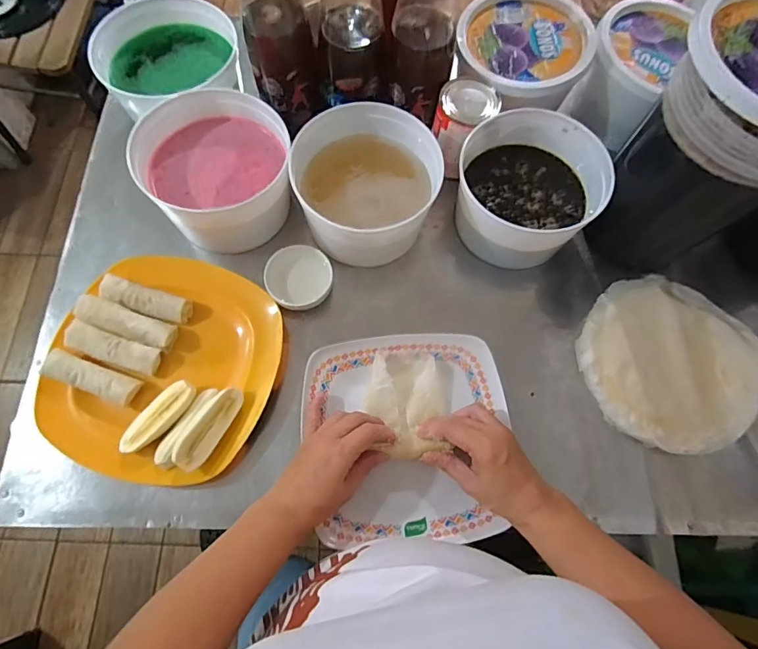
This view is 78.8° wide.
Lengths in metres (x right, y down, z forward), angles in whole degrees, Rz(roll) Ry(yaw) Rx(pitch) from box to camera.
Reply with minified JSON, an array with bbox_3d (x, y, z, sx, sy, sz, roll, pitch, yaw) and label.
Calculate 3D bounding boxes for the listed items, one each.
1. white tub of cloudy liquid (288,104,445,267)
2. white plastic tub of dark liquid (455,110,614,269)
[{"bbox_3d":[-0.018,-0.166,0.553,0.159,0.104,0.167,1,70,-2],"label":"white tub of cloudy liquid"},{"bbox_3d":[0.178,-0.157,0.565,0.155,0.109,0.164,1,70,-2],"label":"white plastic tub of dark liquid"}]

